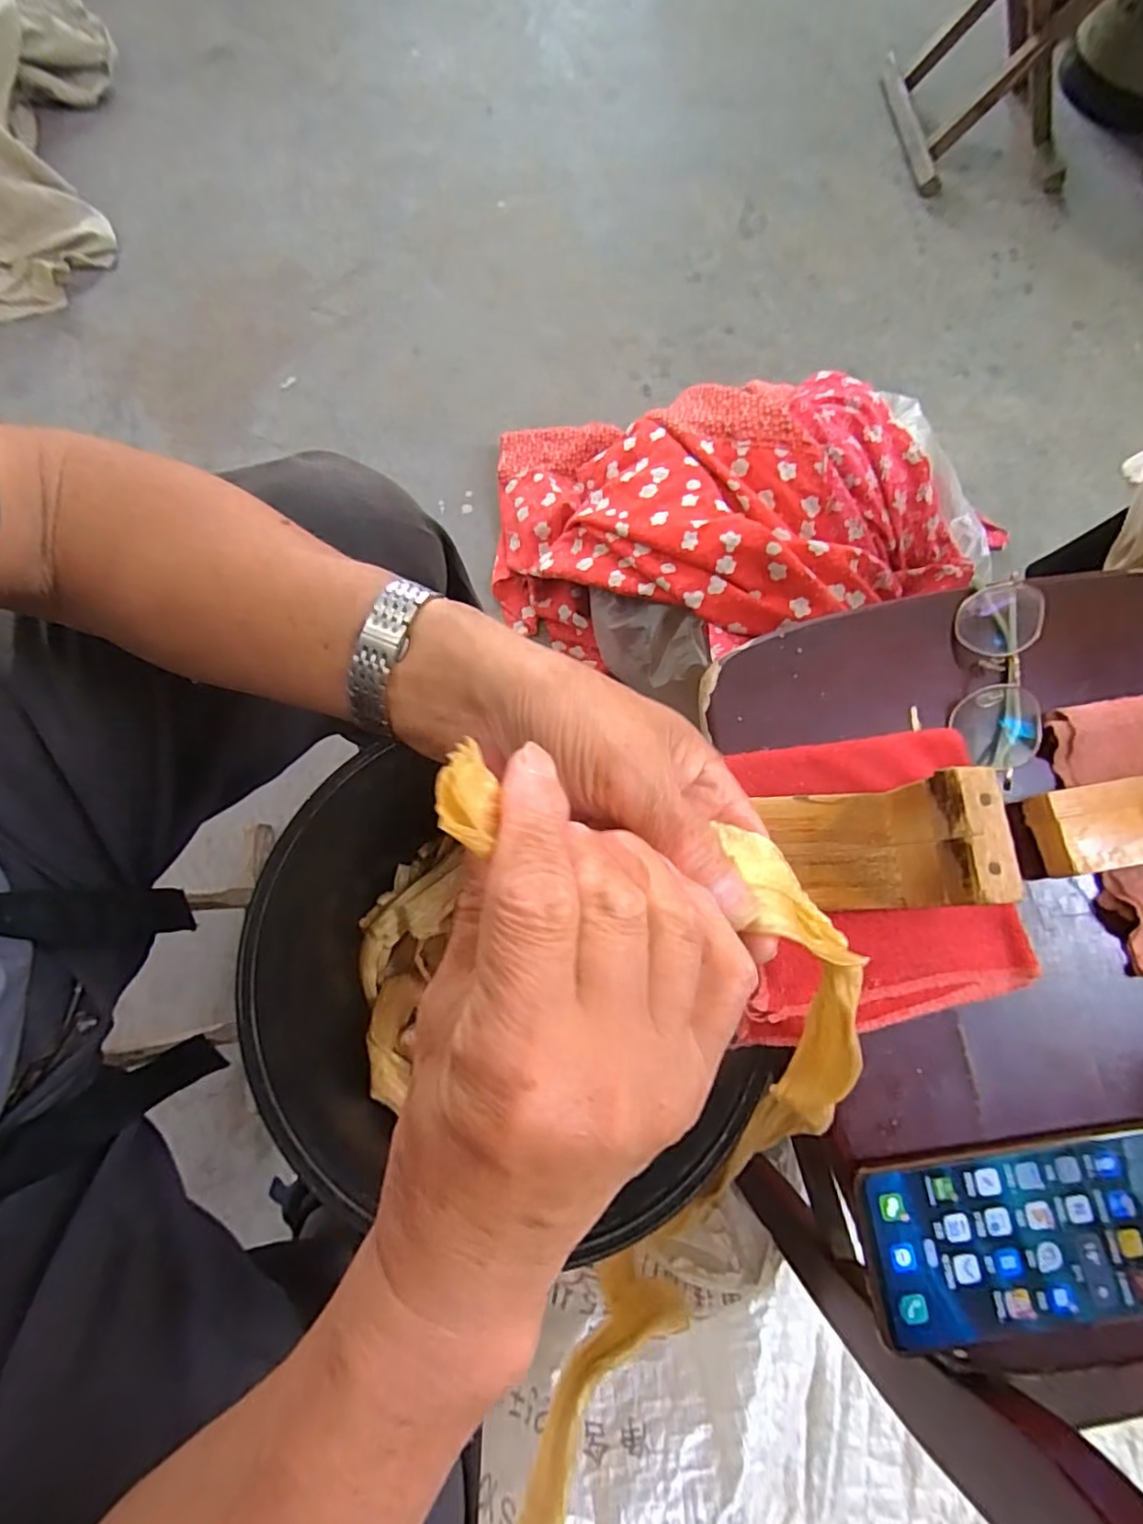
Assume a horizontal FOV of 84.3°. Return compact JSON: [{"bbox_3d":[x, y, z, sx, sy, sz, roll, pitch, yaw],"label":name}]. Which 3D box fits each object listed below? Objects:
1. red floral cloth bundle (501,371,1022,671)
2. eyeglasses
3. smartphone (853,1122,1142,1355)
[{"bbox_3d":[0.184,-0.306,0.759,0.576,0.189,0.357,4,75,1],"label":"red floral cloth bundle"},{"bbox_3d":[0.255,-0.056,0.376,0.049,0.030,0.137,8,75,2],"label":"eyeglasses"},{"bbox_3d":[0.221,0.225,0.301,0.159,0.008,0.075,-7,75,-2],"label":"smartphone"}]

